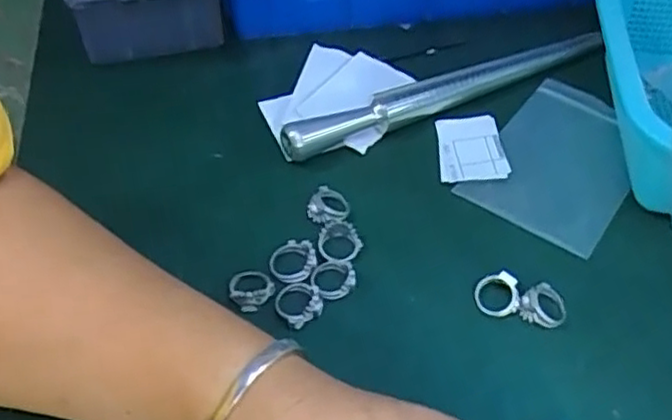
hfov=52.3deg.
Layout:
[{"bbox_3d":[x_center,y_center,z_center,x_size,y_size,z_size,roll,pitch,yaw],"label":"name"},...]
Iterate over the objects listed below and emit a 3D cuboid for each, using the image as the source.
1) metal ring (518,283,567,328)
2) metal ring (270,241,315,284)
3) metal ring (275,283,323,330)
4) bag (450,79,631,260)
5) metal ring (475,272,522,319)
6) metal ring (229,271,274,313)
[{"bbox_3d":[0.100,0.045,0.330,0.022,0.009,0.020,0,49,0],"label":"metal ring"},{"bbox_3d":[-0.022,0.025,0.346,0.022,0.007,0.021,0,49,0],"label":"metal ring"},{"bbox_3d":[-0.019,0.044,0.331,0.022,0.007,0.023,0,49,0],"label":"metal ring"},{"bbox_3d":[0.136,-0.031,0.406,0.080,0.006,0.123,30,55,23],"label":"bag"},{"bbox_3d":[0.078,0.041,0.333,0.022,0.005,0.021,-6,74,24],"label":"metal ring"},{"bbox_3d":[-0.042,0.038,0.336,0.023,0.006,0.022,0,49,0],"label":"metal ring"}]

